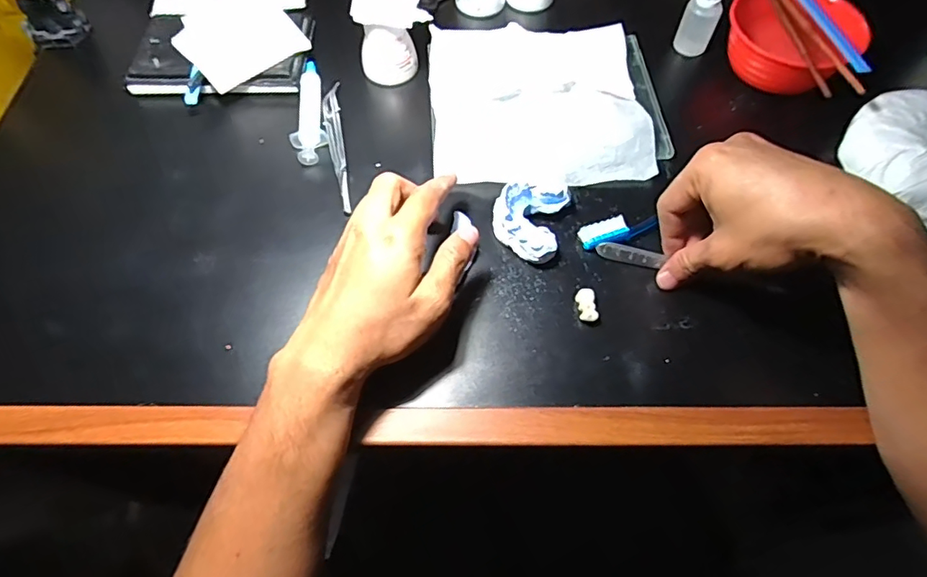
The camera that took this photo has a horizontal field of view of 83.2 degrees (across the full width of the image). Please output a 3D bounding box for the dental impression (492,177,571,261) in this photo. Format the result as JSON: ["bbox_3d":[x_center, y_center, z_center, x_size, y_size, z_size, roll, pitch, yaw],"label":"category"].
[{"bbox_3d":[0.050,-0.055,0.400,0.051,0.022,0.068,17,64,8],"label":"dental impression"}]

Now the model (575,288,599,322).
[{"bbox_3d":[0.087,0.012,0.370,0.012,0.009,0.025,-4,63,-3],"label":"model"}]

